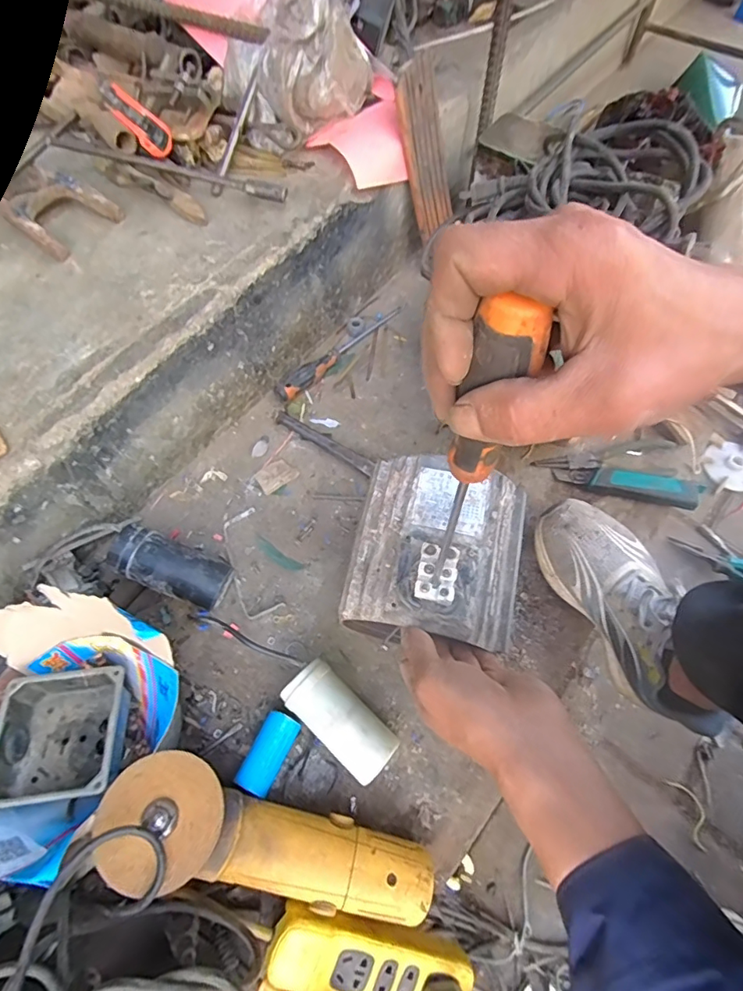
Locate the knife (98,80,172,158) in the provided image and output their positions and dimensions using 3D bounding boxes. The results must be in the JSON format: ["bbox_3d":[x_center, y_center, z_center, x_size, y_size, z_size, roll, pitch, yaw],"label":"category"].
[{"bbox_3d":[-0.293,-0.460,0.584,0.032,0.024,0.158,-38,70,-15],"label":"knife"}]

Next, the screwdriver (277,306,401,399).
[{"bbox_3d":[-0.041,-0.213,0.707,0.025,0.027,0.249,36,59,17],"label":"screwdriver"}]

